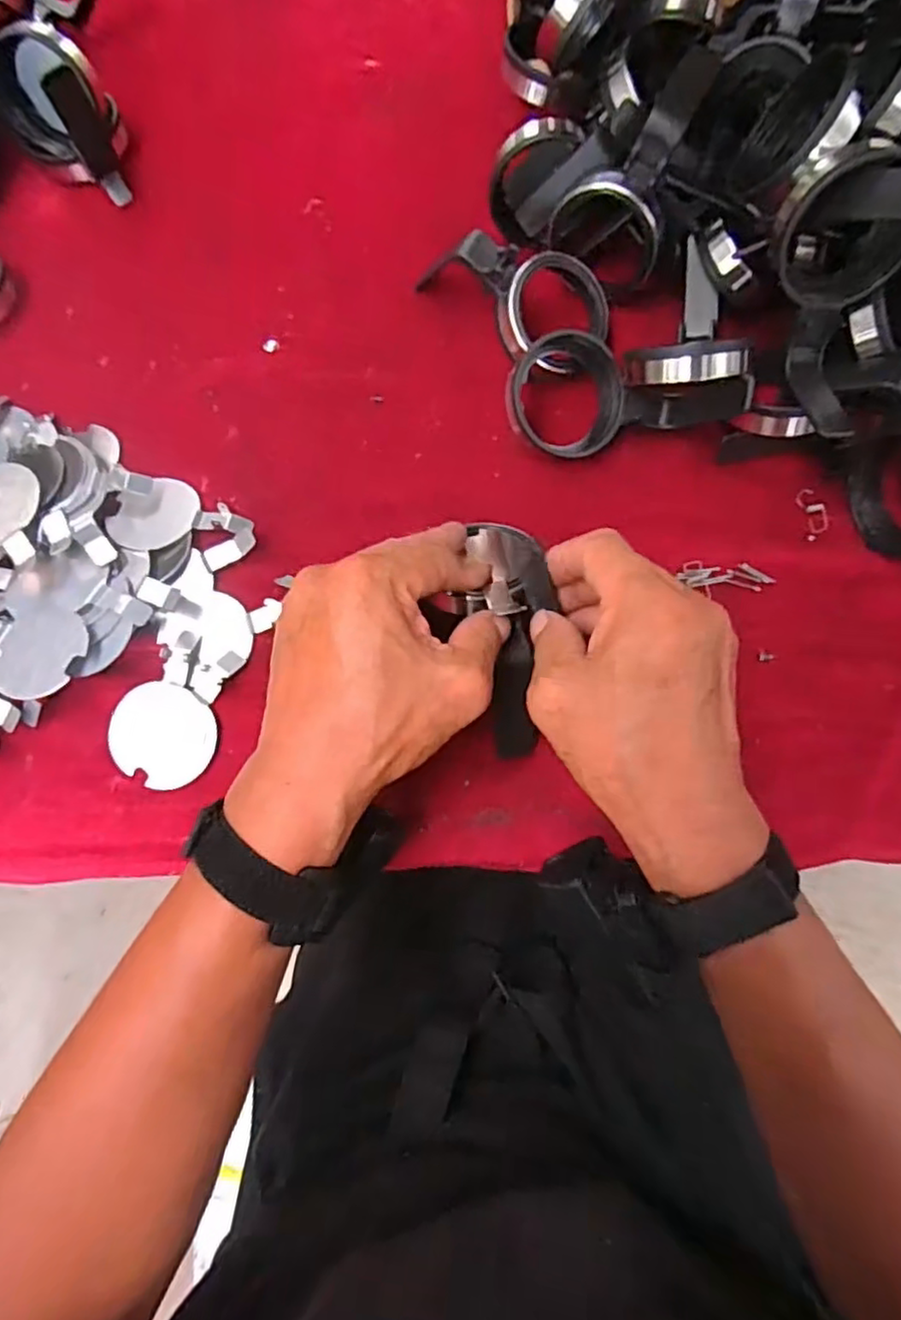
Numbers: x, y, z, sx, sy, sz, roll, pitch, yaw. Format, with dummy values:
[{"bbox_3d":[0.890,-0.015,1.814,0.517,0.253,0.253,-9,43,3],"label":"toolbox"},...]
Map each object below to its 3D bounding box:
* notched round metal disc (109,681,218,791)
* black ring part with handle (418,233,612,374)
[{"bbox_3d":[-0.162,0.041,0.375,0.058,0.004,0.054,0,75,1],"label":"notched round metal disc"},{"bbox_3d":[0.037,-0.222,0.420,0.126,0.047,0.062,13,75,5],"label":"black ring part with handle"}]

